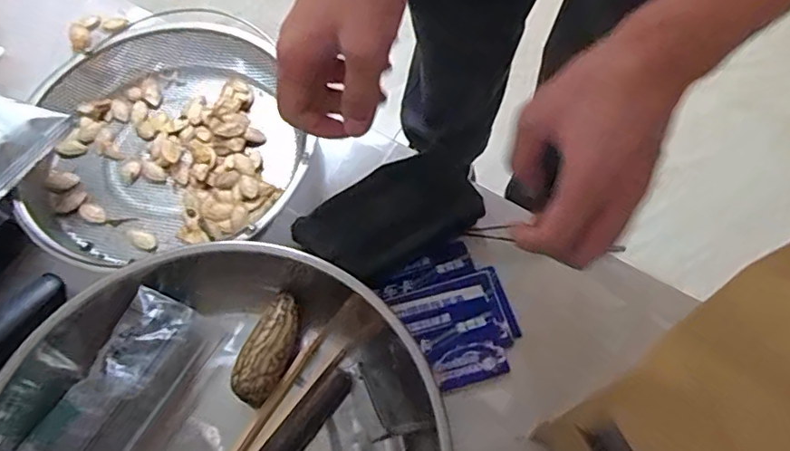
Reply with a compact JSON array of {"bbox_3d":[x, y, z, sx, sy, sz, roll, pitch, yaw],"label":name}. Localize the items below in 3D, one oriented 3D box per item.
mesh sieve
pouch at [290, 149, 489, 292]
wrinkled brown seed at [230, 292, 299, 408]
[{"bbox_3d":[-0.170,-0.076,0.440,0.200,0.032,0.224,-4,62,-3],"label":"mesh sieve"},{"bbox_3d":[-0.004,-0.005,0.393,0.115,0.034,0.064,-32,67,-16],"label":"pouch"},{"bbox_3d":[-0.079,0.077,0.357,0.026,0.022,0.071,16,63,8],"label":"wrinkled brown seed"}]

